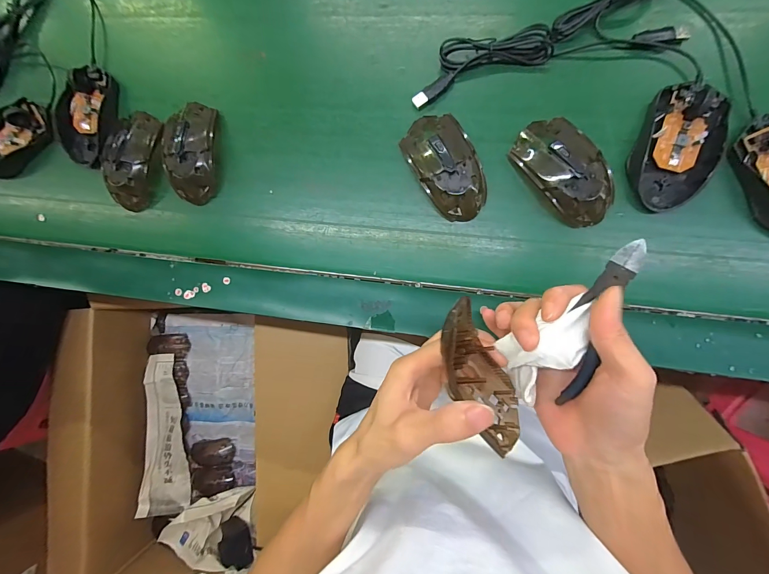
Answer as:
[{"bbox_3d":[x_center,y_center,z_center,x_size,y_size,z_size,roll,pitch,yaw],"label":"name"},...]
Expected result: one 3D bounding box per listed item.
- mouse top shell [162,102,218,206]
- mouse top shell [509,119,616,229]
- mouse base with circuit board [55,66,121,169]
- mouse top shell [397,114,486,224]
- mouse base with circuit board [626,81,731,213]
[{"bbox_3d":[-0.218,-0.149,0.360,0.061,0.029,0.108,-4,89,8],"label":"mouse top shell"},{"bbox_3d":[0.169,-0.108,0.307,0.060,0.030,0.107,-30,86,7],"label":"mouse top shell"},{"bbox_3d":[-0.349,-0.200,0.384,0.066,0.019,0.111,10,91,8],"label":"mouse base with circuit board"},{"bbox_3d":[0.060,-0.119,0.323,0.057,0.031,0.108,-27,86,7],"label":"mouse top shell"},{"bbox_3d":[0.265,-0.127,0.294,0.064,0.028,0.110,20,92,8],"label":"mouse base with circuit board"}]

